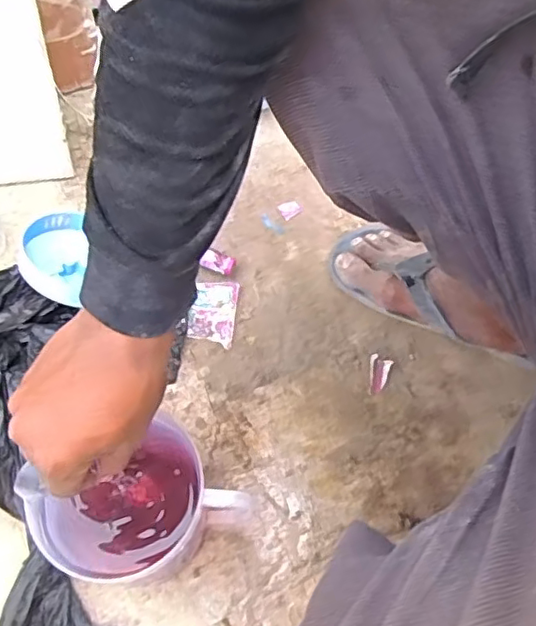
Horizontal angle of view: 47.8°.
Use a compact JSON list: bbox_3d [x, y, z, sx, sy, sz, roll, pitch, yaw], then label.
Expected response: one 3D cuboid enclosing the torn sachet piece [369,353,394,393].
[{"bbox_3d":[0.111,0.062,0.617,0.023,0.007,0.040,23,63,10],"label":"torn sachet piece"}]

